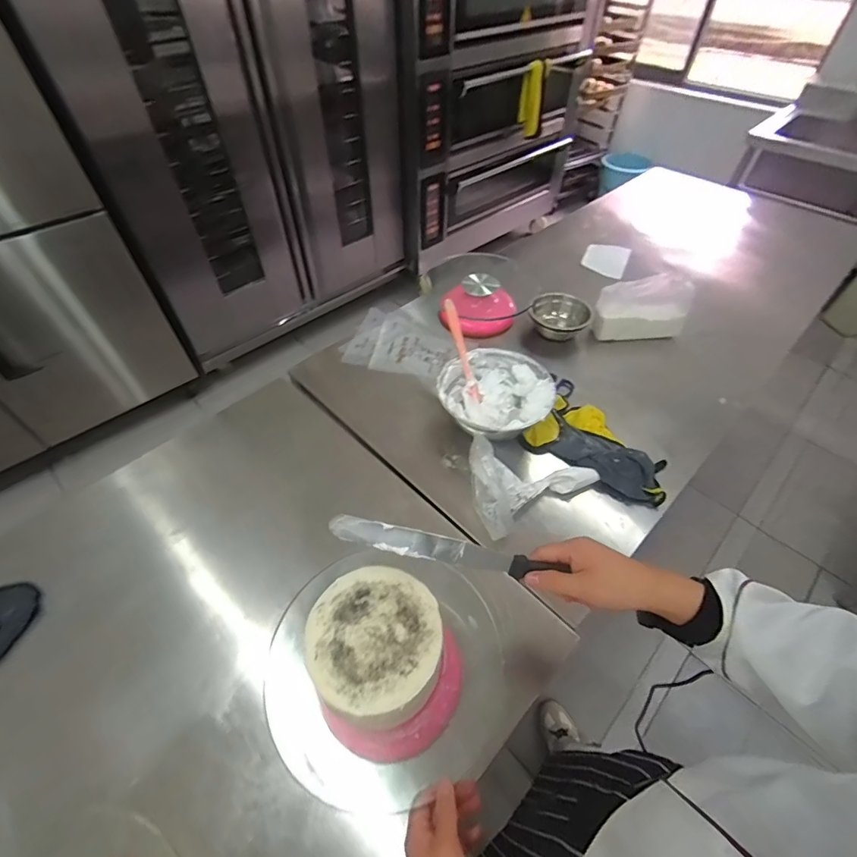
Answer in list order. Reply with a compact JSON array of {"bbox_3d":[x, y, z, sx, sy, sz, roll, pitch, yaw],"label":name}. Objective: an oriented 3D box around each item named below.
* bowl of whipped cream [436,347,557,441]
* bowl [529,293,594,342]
[{"bbox_3d":[0.134,-0.061,0.866,0.201,0.081,0.212,0,51,-1],"label":"bowl of whipped cream"},{"bbox_3d":[0.321,-0.272,1.065,0.133,0.071,0.133,0,51,-1],"label":"bowl"}]

